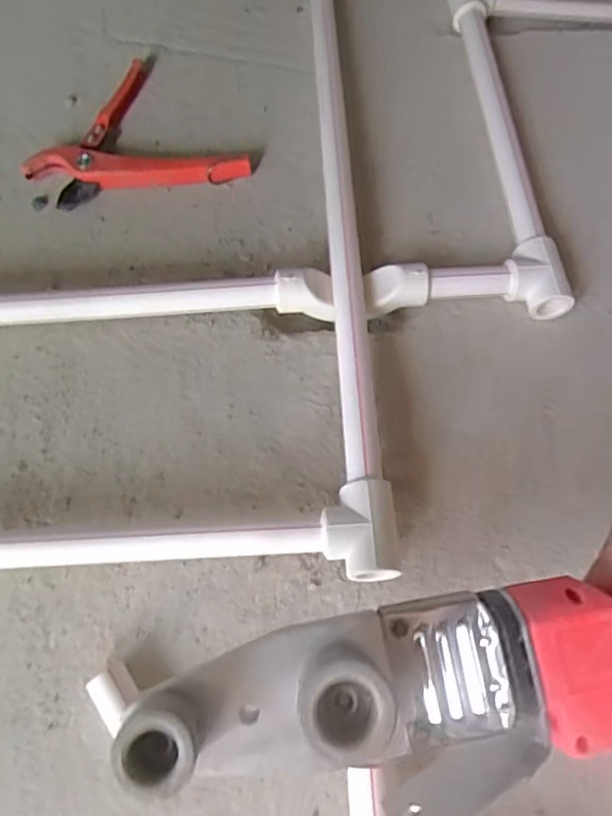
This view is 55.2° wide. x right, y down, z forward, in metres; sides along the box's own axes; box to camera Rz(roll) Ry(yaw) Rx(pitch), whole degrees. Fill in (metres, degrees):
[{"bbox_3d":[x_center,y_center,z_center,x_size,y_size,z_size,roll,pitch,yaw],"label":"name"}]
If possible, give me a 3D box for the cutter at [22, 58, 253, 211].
[{"bbox_3d":[-0.178,-0.248,0.572,0.165,0.024,0.188,-38,72,-16],"label":"cutter"}]

